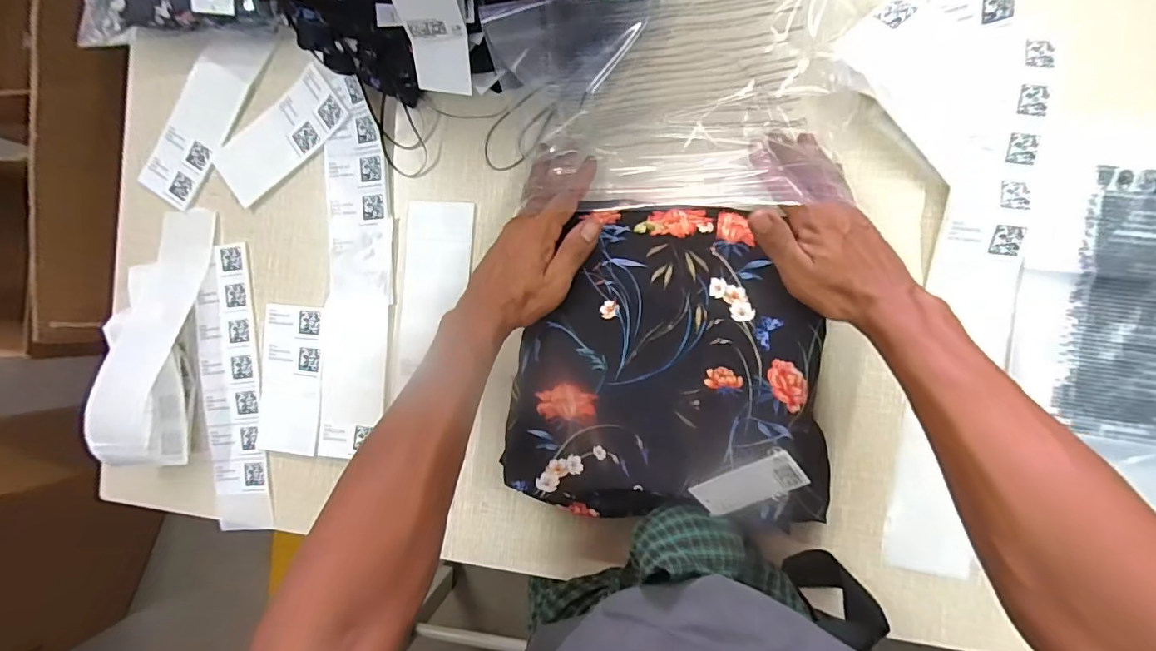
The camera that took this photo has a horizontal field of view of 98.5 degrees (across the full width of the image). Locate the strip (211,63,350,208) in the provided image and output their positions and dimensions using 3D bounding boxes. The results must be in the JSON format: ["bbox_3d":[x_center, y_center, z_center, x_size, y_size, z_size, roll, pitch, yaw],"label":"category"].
[{"bbox_3d":[-0.305,-0.194,0.510,0.151,0.009,0.068,-37,87,10],"label":"strip"}]

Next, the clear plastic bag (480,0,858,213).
[{"bbox_3d":[0.084,-0.209,0.397,0.274,0.112,0.214,0,92,8],"label":"clear plastic bag"}]

